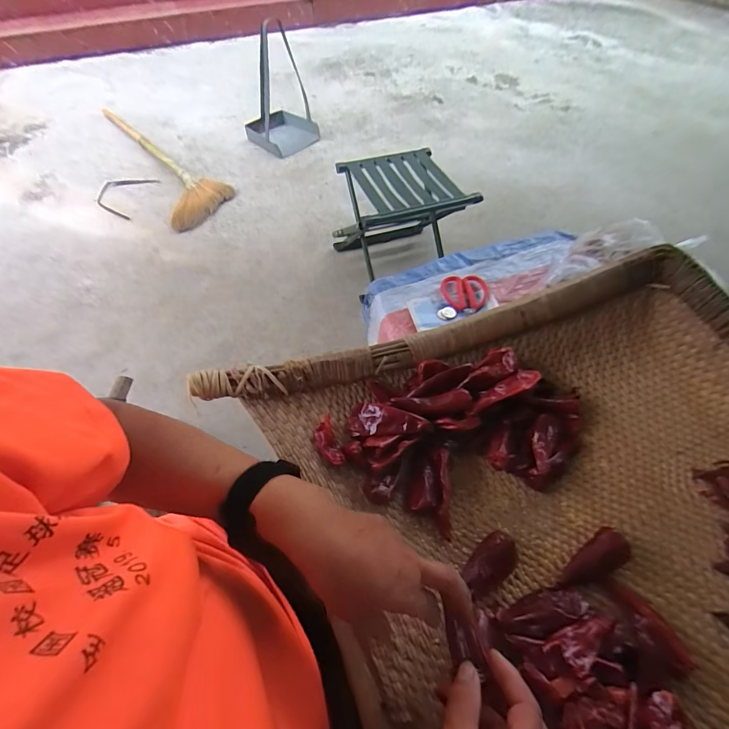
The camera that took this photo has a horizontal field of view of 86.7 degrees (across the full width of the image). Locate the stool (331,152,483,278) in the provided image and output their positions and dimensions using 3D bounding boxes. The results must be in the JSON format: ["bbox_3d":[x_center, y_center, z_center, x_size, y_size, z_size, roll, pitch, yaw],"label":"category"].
[{"bbox_3d":[0.120,-0.475,1.306,0.378,0.330,0.309,-18,59,-12],"label":"stool"}]

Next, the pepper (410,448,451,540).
[{"bbox_3d":[0.078,0.148,0.462,0.045,0.025,0.098,3,57,1],"label":"pepper"}]

